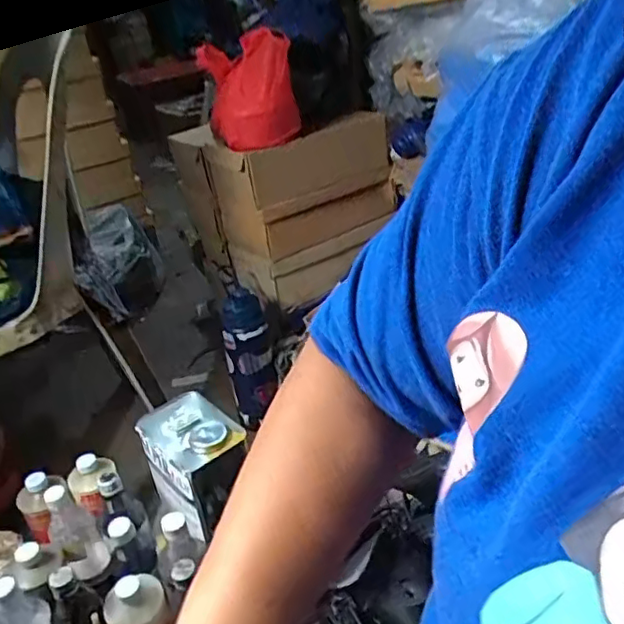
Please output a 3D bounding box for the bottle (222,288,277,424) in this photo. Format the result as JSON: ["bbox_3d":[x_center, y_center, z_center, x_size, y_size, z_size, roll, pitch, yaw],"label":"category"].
[{"bbox_3d":[-0.119,0.085,1.152,0.083,0.256,0.077,-10,31,-6],"label":"bottle"}]

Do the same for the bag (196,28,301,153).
[{"bbox_3d":[-0.109,-0.390,1.073,0.156,0.177,0.155,-10,31,-5],"label":"bag"}]

